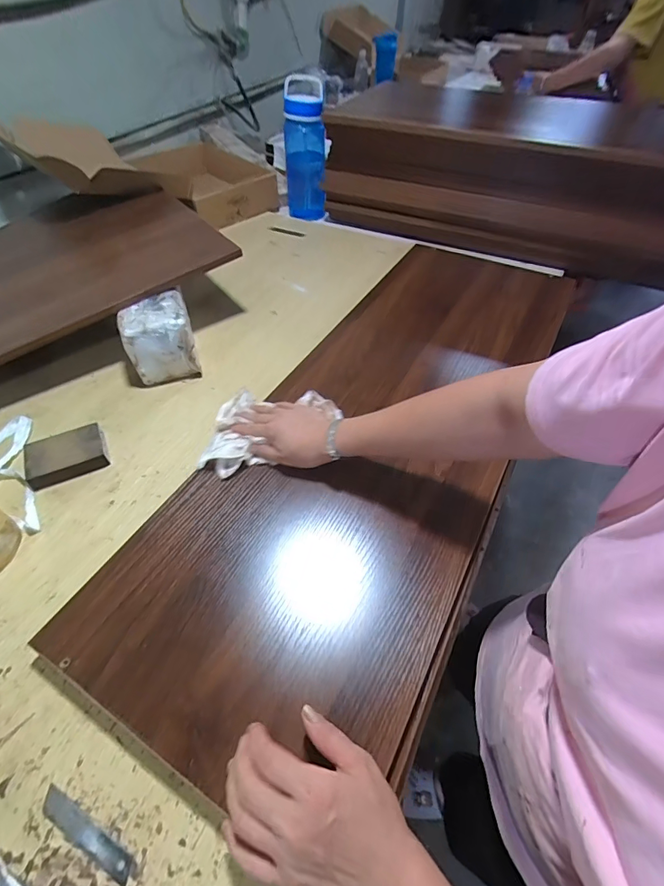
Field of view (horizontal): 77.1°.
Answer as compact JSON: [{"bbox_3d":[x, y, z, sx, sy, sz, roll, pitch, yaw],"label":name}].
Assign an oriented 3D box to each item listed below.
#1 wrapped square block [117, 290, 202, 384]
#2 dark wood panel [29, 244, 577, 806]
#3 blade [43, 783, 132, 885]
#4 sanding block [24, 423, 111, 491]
[{"bbox_3d":[-0.285,-0.175,0.699,0.108,0.104,0.119,-18,53,-15],"label":"wrapped square block"},{"bbox_3d":[0.090,-0.063,0.632,0.355,0.035,0.957,23,54,17],"label":"dark wood panel"},{"bbox_3d":[-0.205,0.324,0.347,0.099,0.004,0.018,23,54,18],"label":"blade"},{"bbox_3d":[-0.372,0.017,0.589,0.098,0.026,0.070,-23,54,-18],"label":"sanding block"}]

